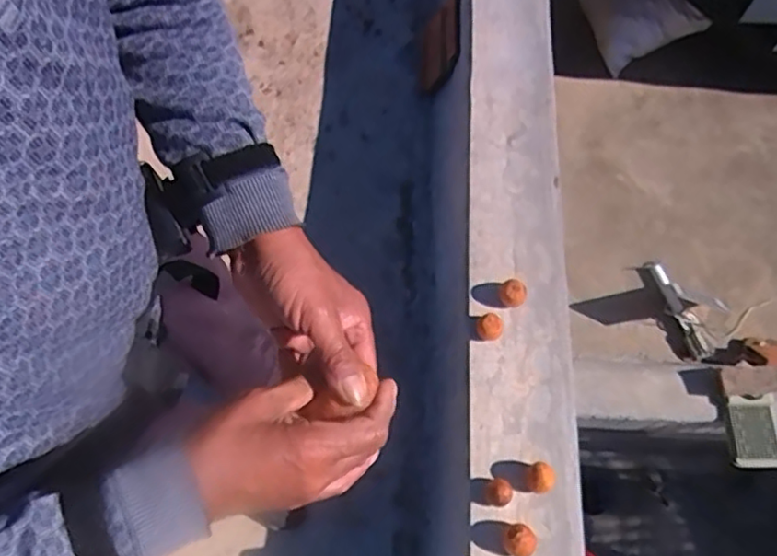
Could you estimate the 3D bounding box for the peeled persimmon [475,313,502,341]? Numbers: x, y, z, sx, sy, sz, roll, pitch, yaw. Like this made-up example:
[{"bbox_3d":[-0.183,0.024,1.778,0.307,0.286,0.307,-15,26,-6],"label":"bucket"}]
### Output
[{"bbox_3d":[0.193,0.097,1.188,0.054,0.041,0.050,23,69,11],"label":"peeled persimmon"}]

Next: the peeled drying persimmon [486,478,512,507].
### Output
[{"bbox_3d":[0.189,0.371,1.064,0.042,0.046,0.044,0,66,1],"label":"peeled drying persimmon"}]

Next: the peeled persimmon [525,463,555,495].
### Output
[{"bbox_3d":[0.262,0.348,1.071,0.045,0.042,0.048,0,66,1],"label":"peeled persimmon"}]

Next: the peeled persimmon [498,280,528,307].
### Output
[{"bbox_3d":[0.244,0.031,1.214,0.054,0.060,0.052,28,70,13],"label":"peeled persimmon"}]

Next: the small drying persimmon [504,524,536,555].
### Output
[{"bbox_3d":[0.217,0.439,1.028,0.052,0.061,0.049,0,66,1],"label":"small drying persimmon"}]

